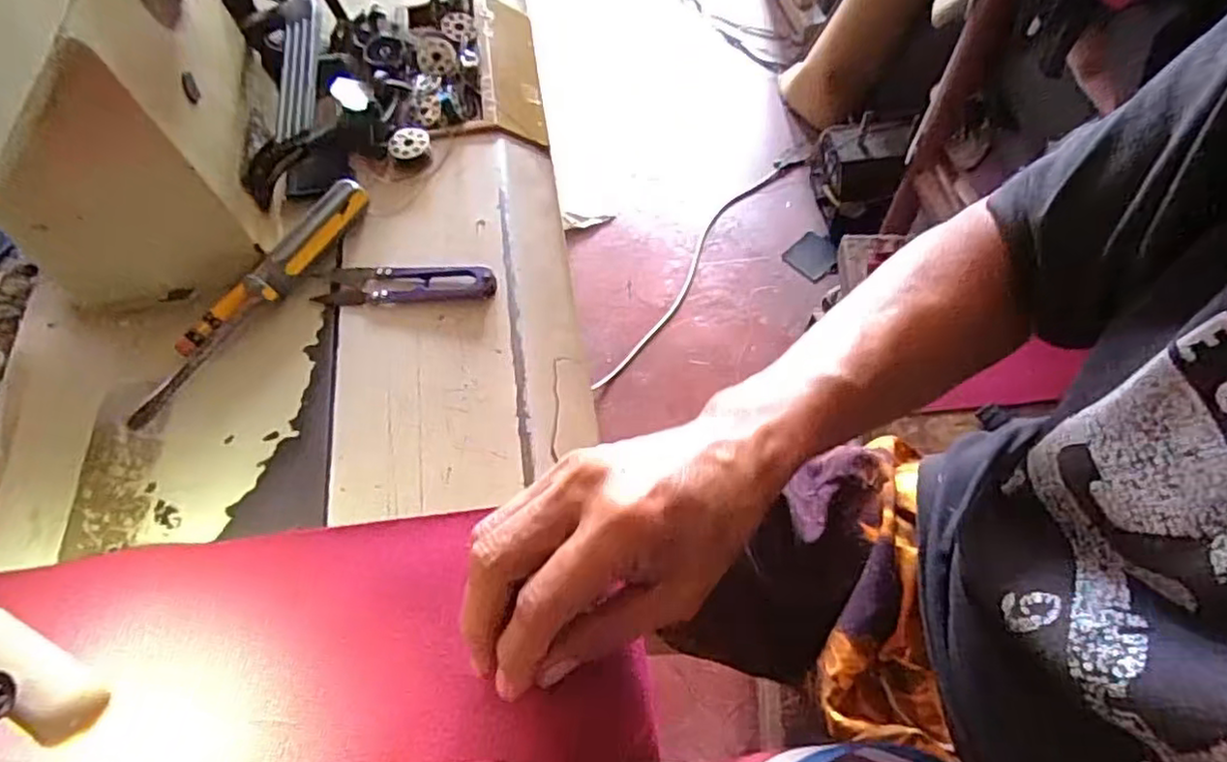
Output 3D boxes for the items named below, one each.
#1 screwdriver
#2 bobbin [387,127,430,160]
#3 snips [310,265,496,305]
[{"bbox_3d":[-0.191,-0.046,0.361,0.020,0.018,0.167,28,66,16],"label":"screwdriver"},{"bbox_3d":[-0.126,-0.146,0.418,0.022,0.009,0.024,8,62,6],"label":"bobbin"},{"bbox_3d":[-0.115,-0.055,0.373,0.101,0.006,0.024,-1,62,2],"label":"snips"}]

